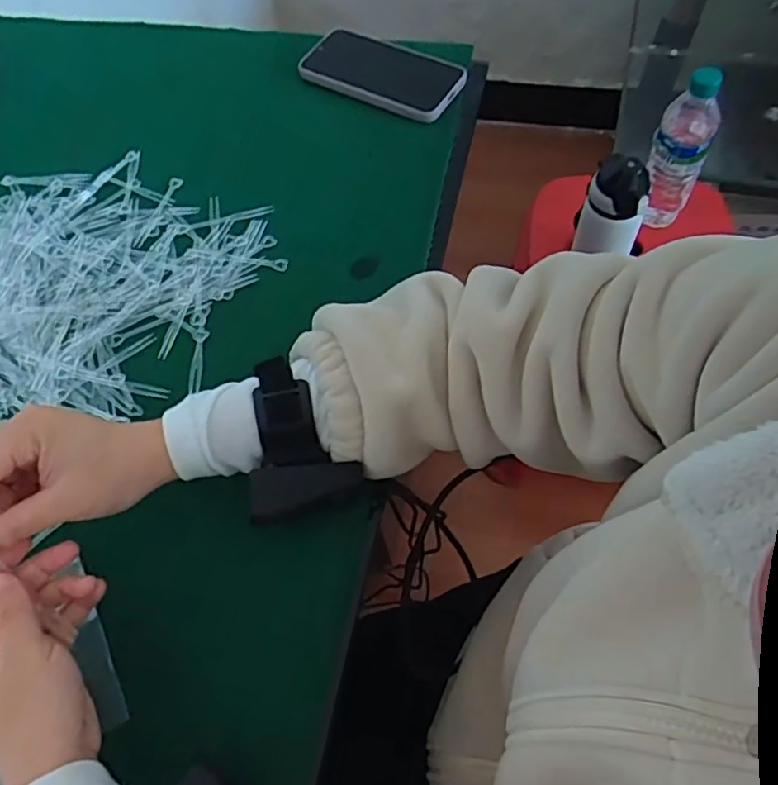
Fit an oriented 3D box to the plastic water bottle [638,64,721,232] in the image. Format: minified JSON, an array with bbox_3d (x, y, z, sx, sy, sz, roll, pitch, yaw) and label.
[{"bbox_3d":[0.373,-0.309,0.822,0.070,0.229,0.057,25,66,17],"label":"plastic water bottle"}]

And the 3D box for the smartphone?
[{"bbox_3d":[-0.005,-0.318,0.633,0.160,0.014,0.077,25,65,14],"label":"smartphone"}]

